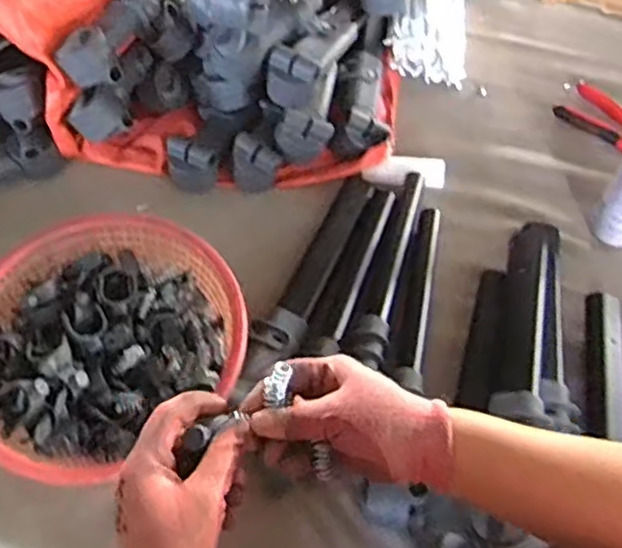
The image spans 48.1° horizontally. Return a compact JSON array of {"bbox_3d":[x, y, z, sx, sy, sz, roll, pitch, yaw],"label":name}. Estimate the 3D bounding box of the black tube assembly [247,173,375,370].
[{"bbox_3d":[0.006,-0.004,0.858,0.060,0.050,0.318,23,62,12],"label":"black tube assembly"}]

